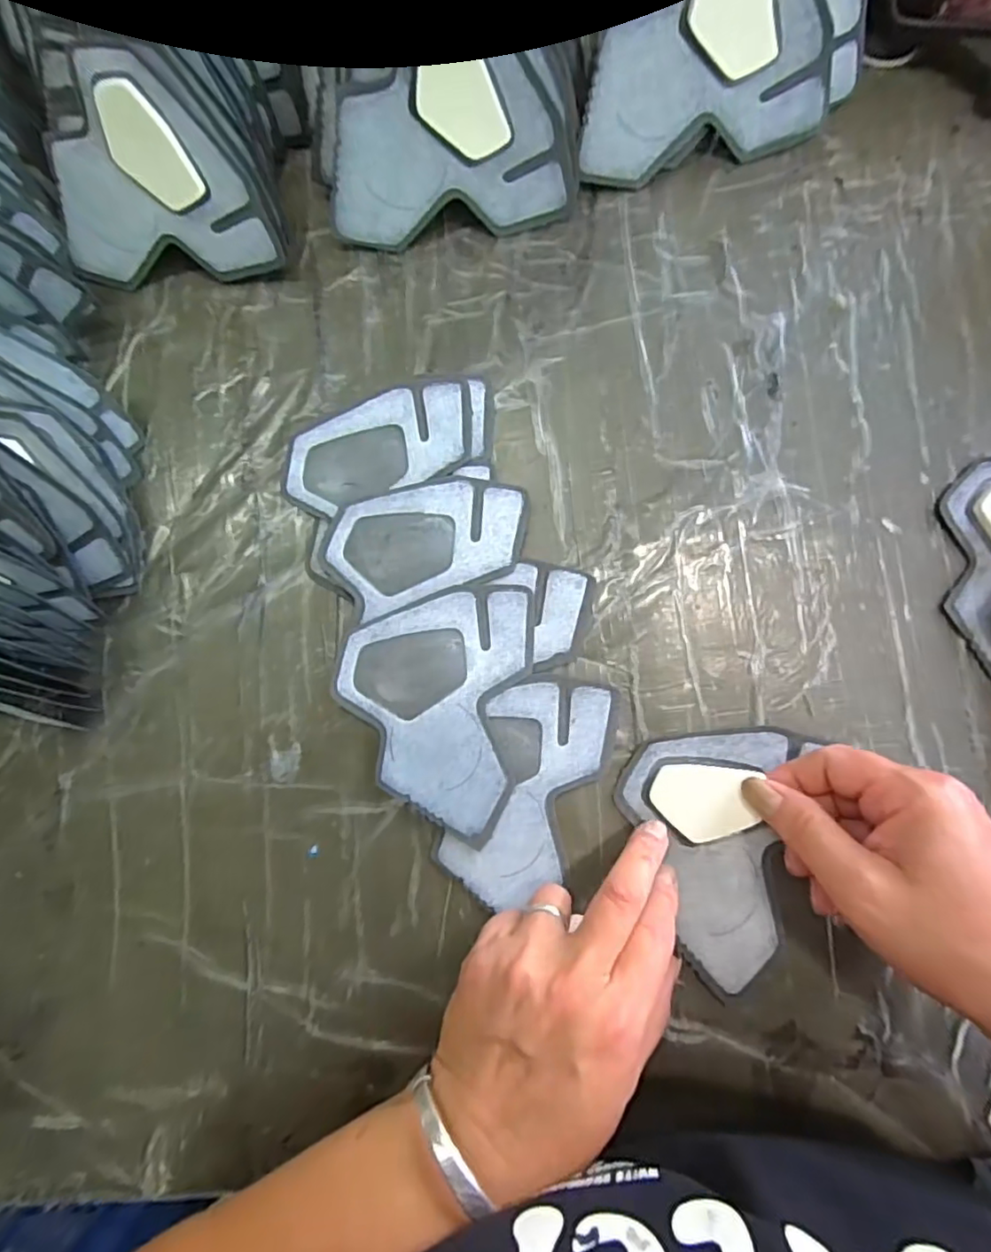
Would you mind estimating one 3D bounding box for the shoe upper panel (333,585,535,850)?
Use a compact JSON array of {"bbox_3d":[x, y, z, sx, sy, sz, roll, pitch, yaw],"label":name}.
[{"bbox_3d":[-0.034,0.040,0.306,0.094,0.009,0.125,8,85,5],"label":"shoe upper panel"}]

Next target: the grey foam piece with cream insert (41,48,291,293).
[{"bbox_3d":[-0.180,-0.234,0.309,0.119,0.095,0.015,6,51,9],"label":"grey foam piece with cream insert"}]

